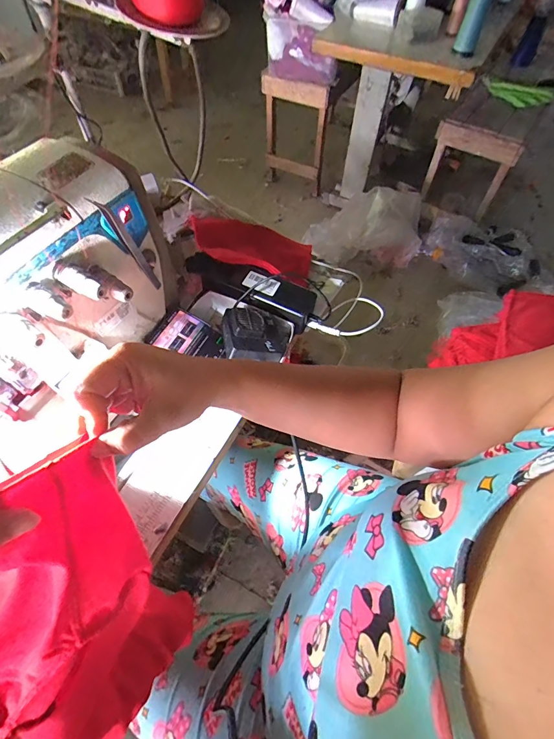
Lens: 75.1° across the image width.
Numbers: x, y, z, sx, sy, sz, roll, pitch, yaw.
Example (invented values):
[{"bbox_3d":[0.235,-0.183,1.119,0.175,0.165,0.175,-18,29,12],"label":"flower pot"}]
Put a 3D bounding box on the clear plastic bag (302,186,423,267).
[{"bbox_3d":[0.411,-0.650,1.700,0.543,0.310,0.175,2,58,-2],"label":"clear plastic bag"}]

